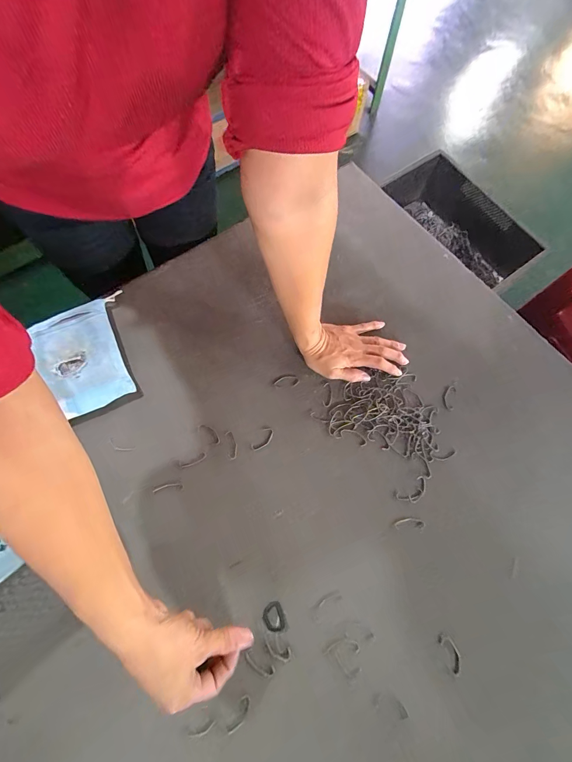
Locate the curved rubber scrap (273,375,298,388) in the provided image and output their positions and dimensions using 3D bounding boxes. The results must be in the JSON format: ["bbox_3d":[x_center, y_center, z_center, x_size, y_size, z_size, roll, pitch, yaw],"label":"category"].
[{"bbox_3d":[0.000,0.001,0.481,0.038,0.006,0.018,-1,70,-2],"label":"curved rubber scrap"}]

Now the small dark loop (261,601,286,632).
[{"bbox_3d":[-0.015,0.278,0.381,0.023,0.004,0.030,-22,73,-10],"label":"small dark loop"}]

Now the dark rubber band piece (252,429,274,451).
[{"bbox_3d":[-0.032,0.081,0.450,0.020,0.004,0.037,31,72,9],"label":"dark rubber band piece"}]

